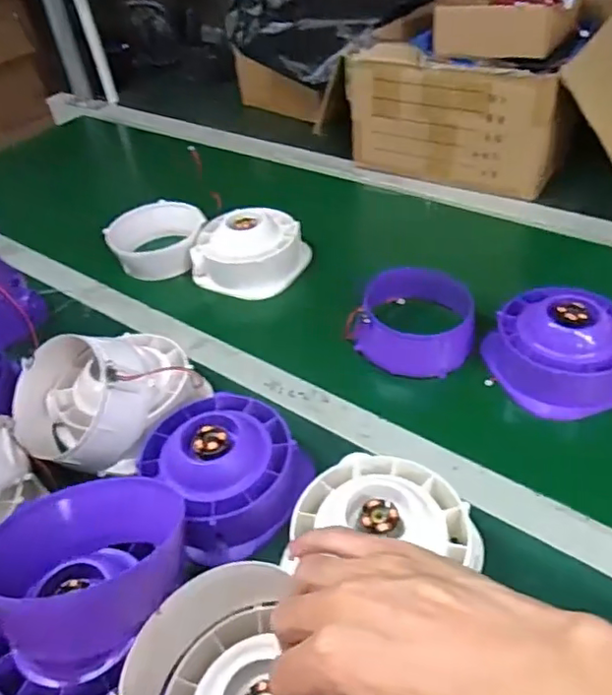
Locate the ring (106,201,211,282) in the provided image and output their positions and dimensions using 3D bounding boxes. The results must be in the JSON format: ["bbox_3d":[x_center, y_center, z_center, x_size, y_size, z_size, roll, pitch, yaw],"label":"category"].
[{"bbox_3d":[-0.199,-0.145,0.801,0.122,0.056,0.119,-3,42,3],"label":"ring"}]

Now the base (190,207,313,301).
[{"bbox_3d":[-0.071,-0.127,0.772,0.120,0.080,0.111,16,46,23],"label":"base"}]

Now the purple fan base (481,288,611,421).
[{"bbox_3d":[0.257,0.003,0.587,0.110,0.087,0.141,-34,49,-28],"label":"purple fan base"}]

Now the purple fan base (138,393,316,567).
[{"bbox_3d":[-0.070,0.101,0.506,0.123,0.065,0.155,-30,47,-24],"label":"purple fan base"}]

